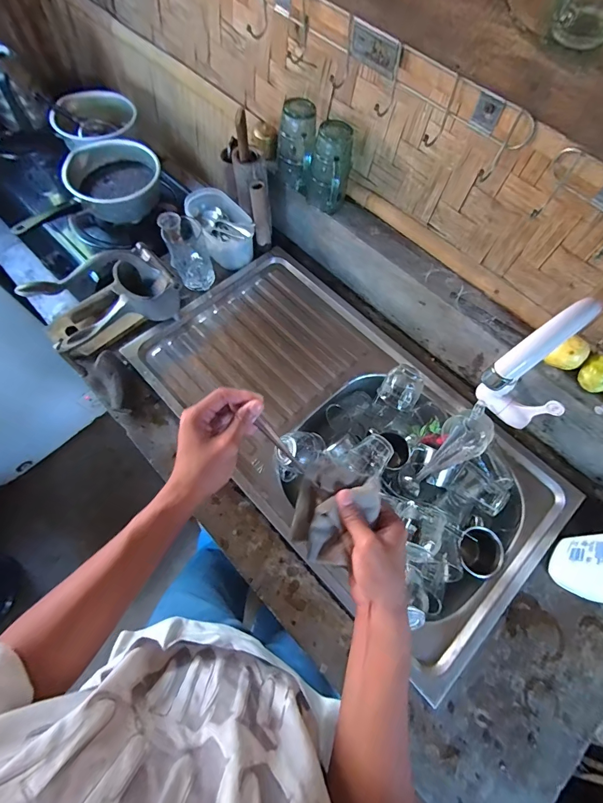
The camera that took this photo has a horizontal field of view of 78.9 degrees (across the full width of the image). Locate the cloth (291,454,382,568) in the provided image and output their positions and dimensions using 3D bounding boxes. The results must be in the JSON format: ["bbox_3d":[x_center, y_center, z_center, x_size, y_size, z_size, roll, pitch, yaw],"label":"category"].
[{"bbox_3d":[0.035,0.125,0.411,0.083,0.044,0.102,22,69,8],"label":"cloth"}]

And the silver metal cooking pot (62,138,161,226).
[{"bbox_3d":[-0.421,-0.497,0.834,0.181,0.108,0.170,0,68,0],"label":"silver metal cooking pot"}]

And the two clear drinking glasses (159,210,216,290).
[{"bbox_3d":[-0.225,-0.296,0.731,0.073,0.108,0.112,-17,69,-7],"label":"two clear drinking glasses"}]

